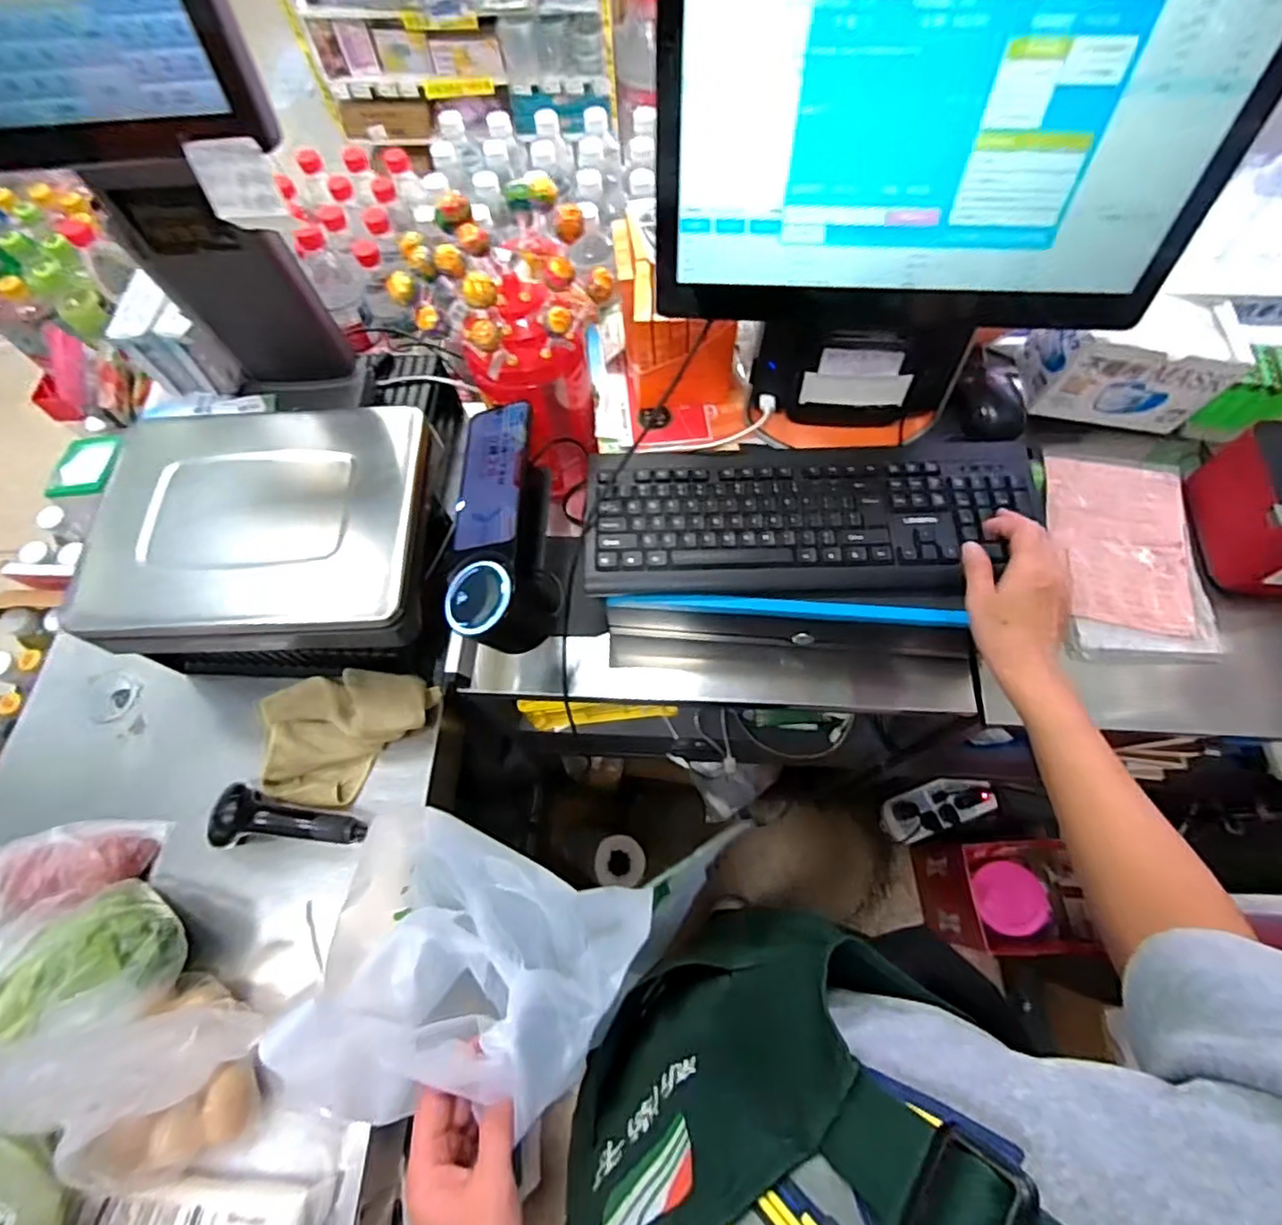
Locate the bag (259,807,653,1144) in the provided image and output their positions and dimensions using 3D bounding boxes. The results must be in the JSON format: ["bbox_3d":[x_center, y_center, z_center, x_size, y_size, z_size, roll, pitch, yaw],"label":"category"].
[{"bbox_3d":[-0.129,0.250,0.413,0.217,0.095,0.189,16,68,8],"label":"bag"}]

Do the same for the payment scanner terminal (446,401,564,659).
[{"bbox_3d":[-0.137,-0.082,0.617,0.099,0.083,0.241,-4,67,0],"label":"payment scanner terminal"}]

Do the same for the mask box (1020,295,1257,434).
[{"bbox_3d":[0.572,-0.299,0.739,0.205,0.116,0.107,5,67,4],"label":"mask box"}]

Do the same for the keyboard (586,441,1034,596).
[{"bbox_3d":[0.173,-0.100,0.631,0.452,0.028,0.174,-5,67,0],"label":"keyboard"}]

